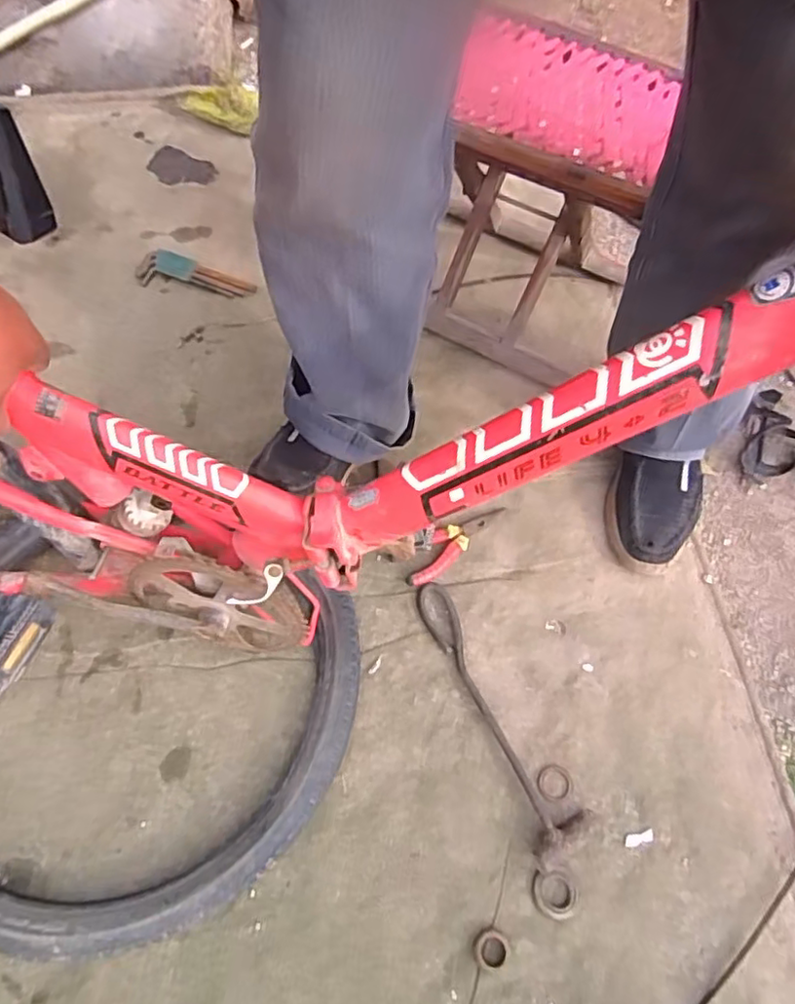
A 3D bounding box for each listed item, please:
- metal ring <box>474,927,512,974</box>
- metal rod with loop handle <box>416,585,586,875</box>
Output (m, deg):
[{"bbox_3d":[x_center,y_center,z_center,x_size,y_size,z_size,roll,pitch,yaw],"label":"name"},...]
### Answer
[{"bbox_3d":[0.085,0.400,0.564,0.031,0.005,0.032,1,63,-1],"label":"metal ring"},{"bbox_3d":[0.096,0.210,0.650,0.059,0.032,0.295,-23,66,-12],"label":"metal rod with loop handle"}]

